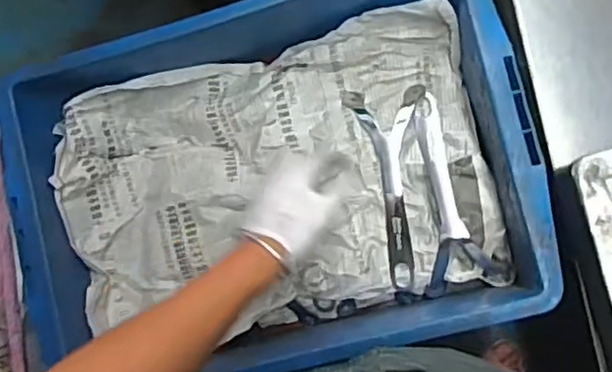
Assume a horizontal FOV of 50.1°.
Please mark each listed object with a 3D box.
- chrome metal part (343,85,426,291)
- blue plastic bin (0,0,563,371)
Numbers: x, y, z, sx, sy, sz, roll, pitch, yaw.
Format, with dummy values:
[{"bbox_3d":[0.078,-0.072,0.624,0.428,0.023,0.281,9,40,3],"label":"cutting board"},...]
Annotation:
[{"bbox_3d":[0.094,0.000,0.704,0.083,0.016,0.218,-6,85,8],"label":"chrome metal part"},{"bbox_3d":[-0.032,-0.001,0.686,0.496,0.141,0.356,-18,84,7],"label":"blue plastic bin"}]

